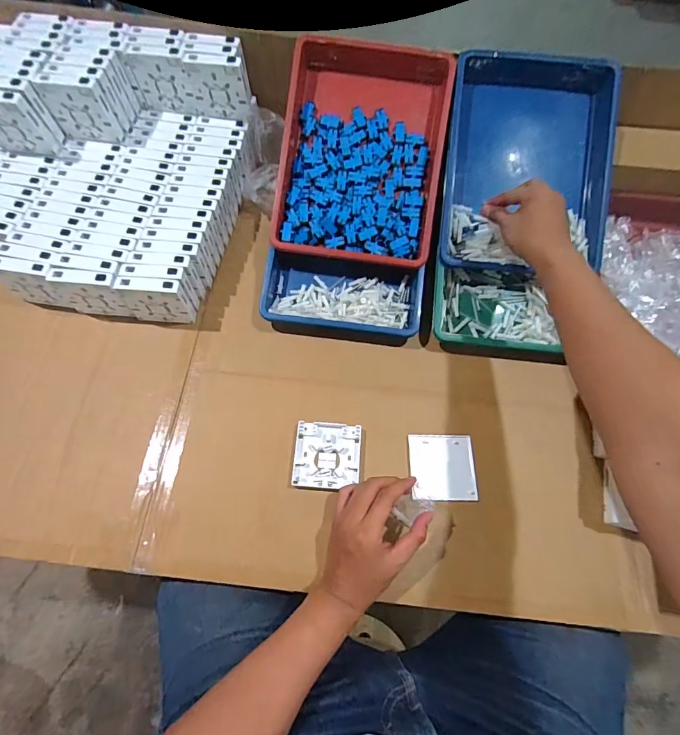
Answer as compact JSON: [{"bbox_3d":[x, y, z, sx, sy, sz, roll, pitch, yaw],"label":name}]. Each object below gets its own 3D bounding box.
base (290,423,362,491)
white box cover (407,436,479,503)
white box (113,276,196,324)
[{"bbox_3d":[-0.017,0.119,0.536,0.086,0.012,0.087,4,67,0],"label":"base"},{"bbox_3d":[0.138,0.133,0.535,0.086,0.012,0.086,1,67,-2],"label":"white box cover"},{"bbox_3d":[-0.264,-0.095,0.581,0.086,0.089,0.021,6,67,1],"label":"white box"}]

